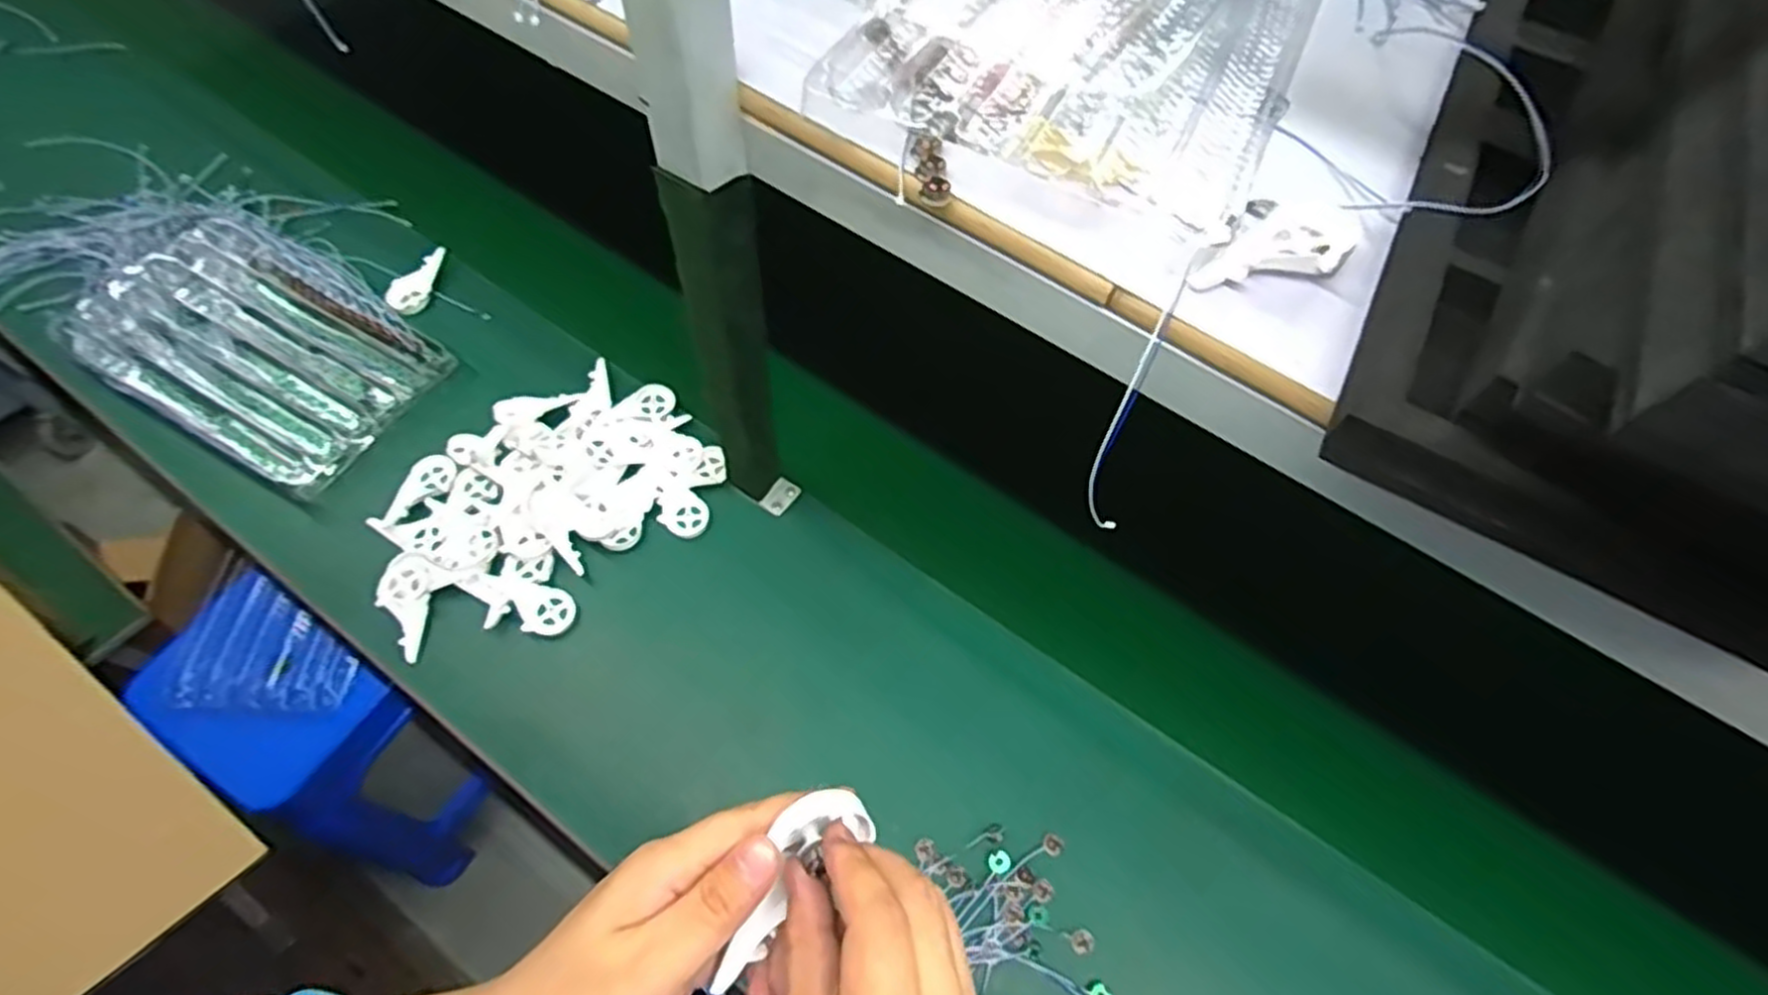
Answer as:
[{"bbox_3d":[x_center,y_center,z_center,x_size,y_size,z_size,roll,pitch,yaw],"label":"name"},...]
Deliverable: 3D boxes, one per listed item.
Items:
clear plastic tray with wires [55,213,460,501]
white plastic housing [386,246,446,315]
[{"bbox_3d":[-0.704,-0.177,0.849,0.389,0.044,0.238,28,64,11],"label":"clear plastic tray with wires"},{"bbox_3d":[-0.561,-0.263,0.917,0.044,0.021,0.092,28,64,11],"label":"white plastic housing"}]

